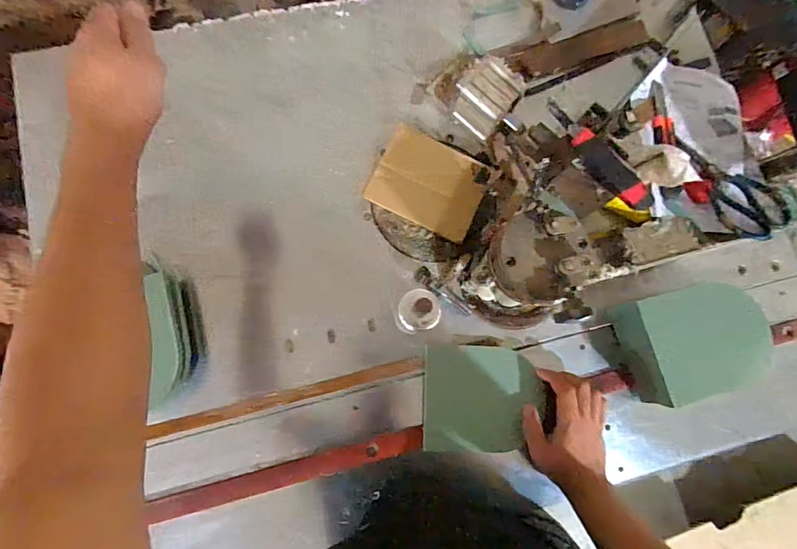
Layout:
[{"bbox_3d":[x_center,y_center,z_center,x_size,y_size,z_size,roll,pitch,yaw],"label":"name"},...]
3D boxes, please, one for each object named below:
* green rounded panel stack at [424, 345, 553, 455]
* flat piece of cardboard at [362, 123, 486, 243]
[{"bbox_3d":[0.124,0.176,0.604,0.172,0.015,0.144,-1,77,7],"label":"green rounded panel stack"},{"bbox_3d":[0.048,-0.143,0.656,0.164,0.021,0.132,27,81,0],"label":"flat piece of cardboard"}]

